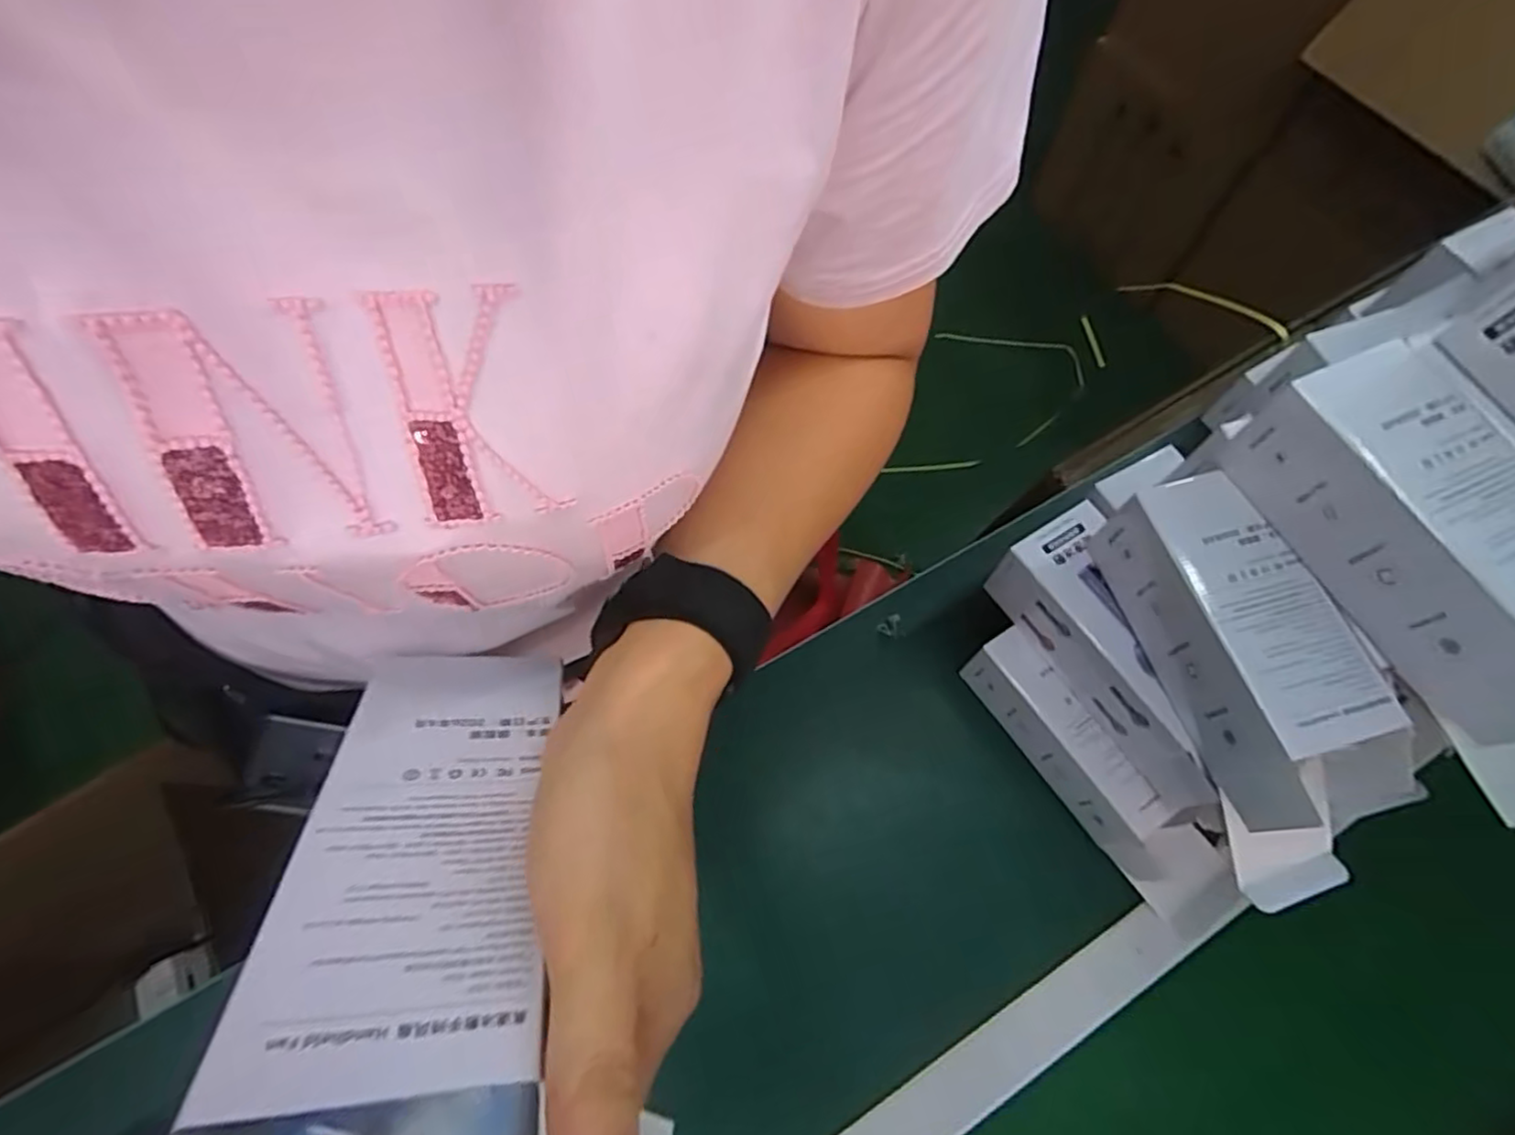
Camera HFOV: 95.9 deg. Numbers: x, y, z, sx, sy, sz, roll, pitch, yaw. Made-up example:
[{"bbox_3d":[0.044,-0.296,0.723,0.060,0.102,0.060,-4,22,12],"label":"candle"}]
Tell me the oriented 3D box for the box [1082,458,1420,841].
[{"bbox_3d":[0.282,0.044,0.398,0.073,0.070,0.197,-15,67,-7],"label":"box"}]

